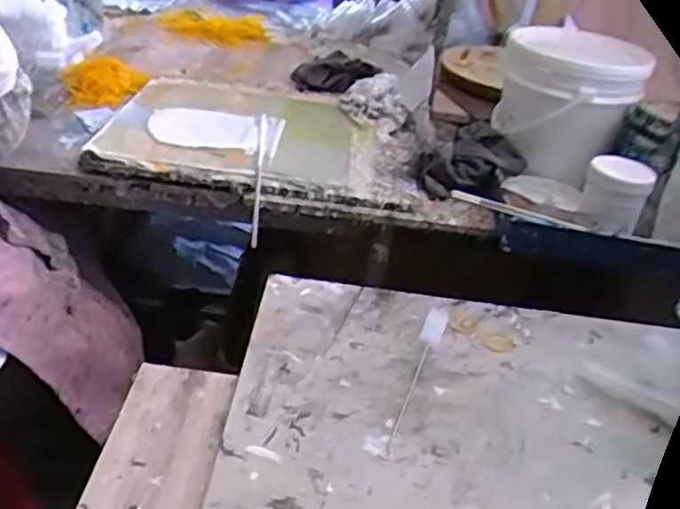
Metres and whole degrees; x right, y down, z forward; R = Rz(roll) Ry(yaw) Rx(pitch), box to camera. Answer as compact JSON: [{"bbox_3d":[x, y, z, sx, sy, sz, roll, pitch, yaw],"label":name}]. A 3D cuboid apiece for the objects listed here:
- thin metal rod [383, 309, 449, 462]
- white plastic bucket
[{"bbox_3d":[0.066,0.104,0.616,0.019,0.007,0.200,14,32,14],"label":"thin metal rod"},{"bbox_3d":[0.346,-0.240,1.099,0.196,0.159,0.226,15,28,5],"label":"white plastic bucket"}]

